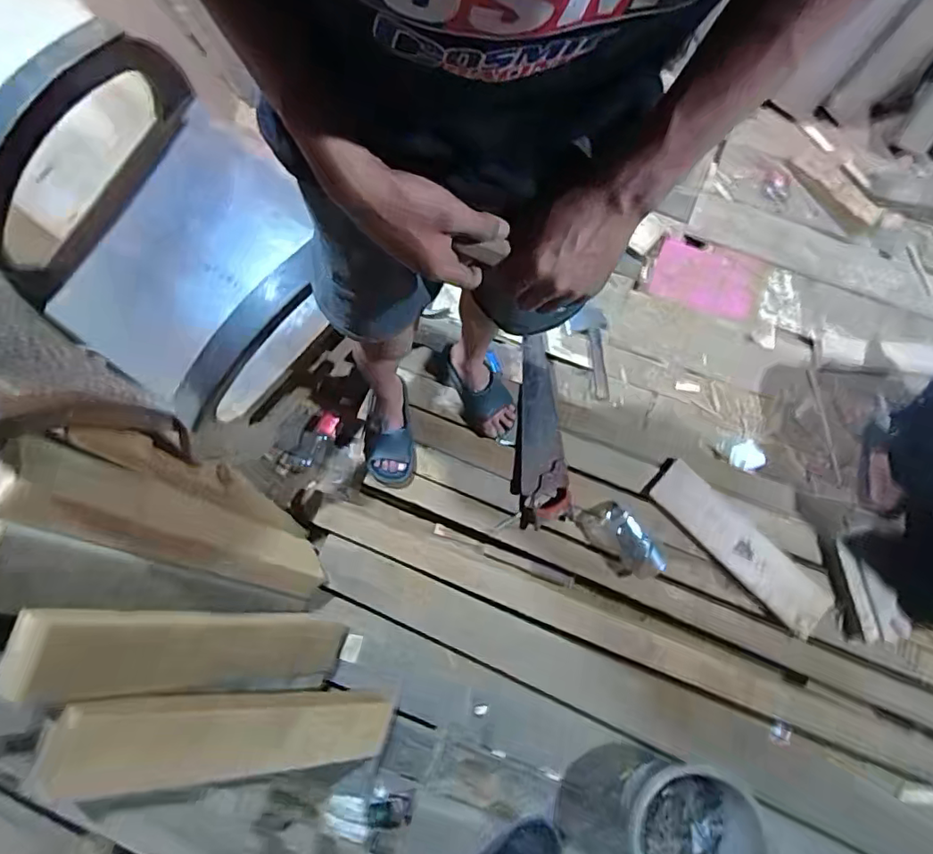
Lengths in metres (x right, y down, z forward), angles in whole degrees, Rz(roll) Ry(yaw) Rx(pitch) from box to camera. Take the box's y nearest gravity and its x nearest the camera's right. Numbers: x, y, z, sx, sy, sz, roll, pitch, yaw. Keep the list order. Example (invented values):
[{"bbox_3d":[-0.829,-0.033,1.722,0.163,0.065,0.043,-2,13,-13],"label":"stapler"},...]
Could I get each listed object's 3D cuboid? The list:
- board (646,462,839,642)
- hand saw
[{"bbox_3d":[0.659,0.283,1.326,0.132,0.036,0.474,-44,82,-10],"label":"board"},{"bbox_3d":[0.187,-0.009,1.380,0.108,0.022,0.460,-1,78,-2],"label":"hand saw"}]

